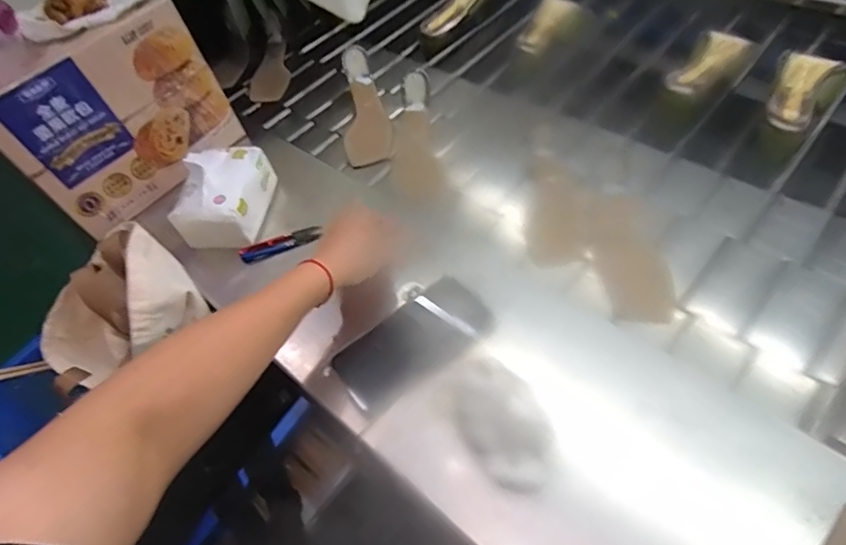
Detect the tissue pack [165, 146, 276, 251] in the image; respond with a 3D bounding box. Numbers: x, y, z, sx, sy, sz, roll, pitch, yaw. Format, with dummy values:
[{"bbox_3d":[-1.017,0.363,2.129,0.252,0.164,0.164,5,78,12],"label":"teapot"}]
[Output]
[{"bbox_3d":[-0.258,-0.111,0.643,0.100,0.084,0.122,6,53,0],"label":"tissue pack"}]

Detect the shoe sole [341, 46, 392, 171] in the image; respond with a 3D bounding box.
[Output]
[{"bbox_3d":[-0.094,-0.272,0.822,0.077,0.076,0.231,-2,54,-6],"label":"shoe sole"}]

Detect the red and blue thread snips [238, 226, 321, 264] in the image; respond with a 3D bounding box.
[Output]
[{"bbox_3d":[-0.180,-0.036,0.634,0.103,0.018,0.025,-15,56,-15],"label":"red and blue thread snips"}]

